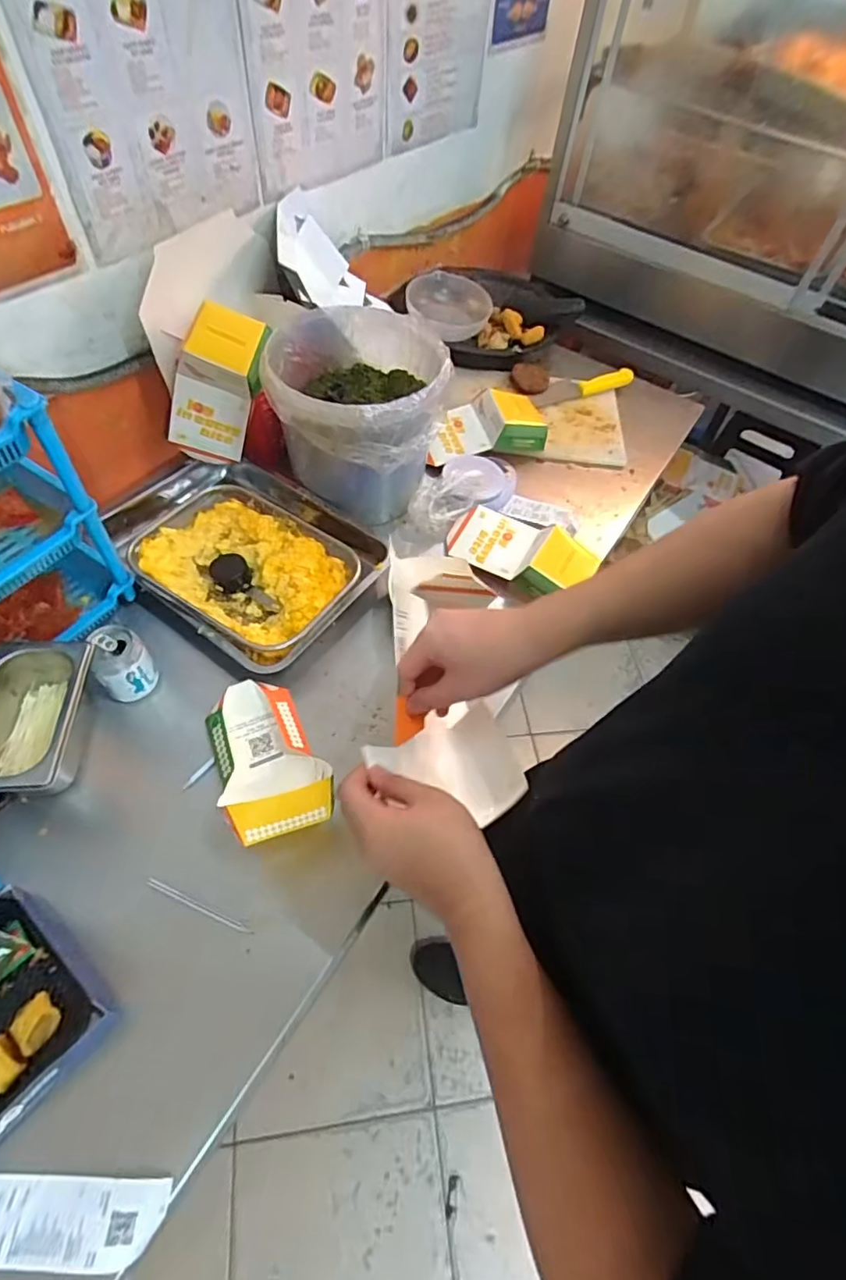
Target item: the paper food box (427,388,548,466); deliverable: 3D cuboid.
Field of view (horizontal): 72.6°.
[{"bbox_3d":[0.118,-0.388,1.025,0.219,0.065,0.103,-12,58,-12],"label":"paper food box"}]

